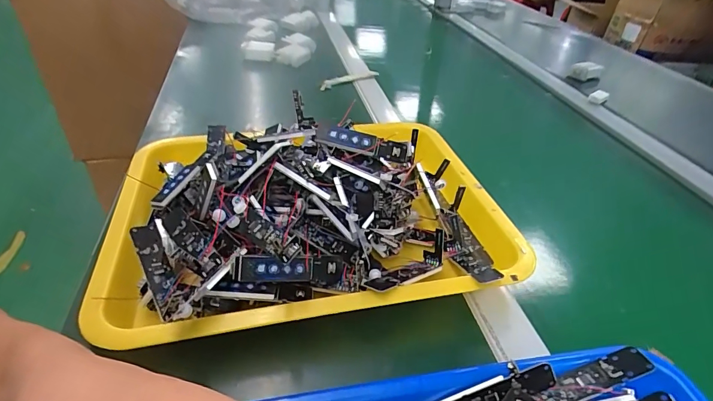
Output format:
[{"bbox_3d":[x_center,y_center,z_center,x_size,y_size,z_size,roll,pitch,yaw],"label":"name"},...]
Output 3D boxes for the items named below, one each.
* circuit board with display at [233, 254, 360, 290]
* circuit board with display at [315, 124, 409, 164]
[{"bbox_3d":[-0.056,0.047,0.285,0.053,0.020,0.011,6,7,-24],"label":"circuit board with display"},{"bbox_3d":[0.005,-0.046,0.337,0.077,0.014,0.014,12,36,-10],"label":"circuit board with display"}]

